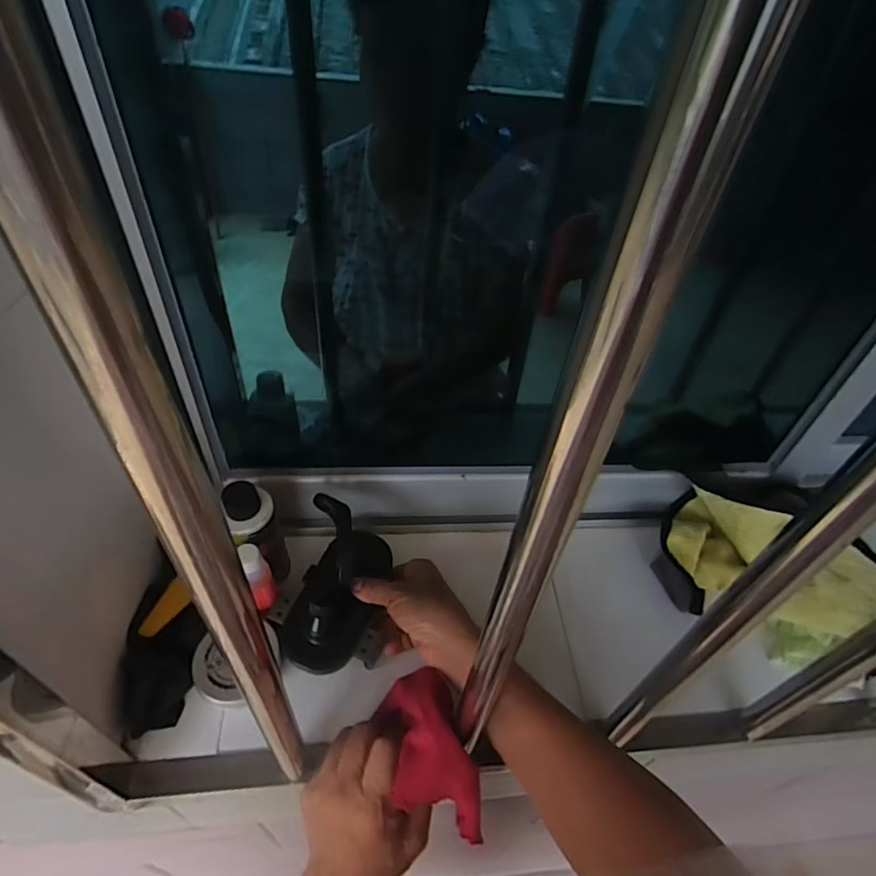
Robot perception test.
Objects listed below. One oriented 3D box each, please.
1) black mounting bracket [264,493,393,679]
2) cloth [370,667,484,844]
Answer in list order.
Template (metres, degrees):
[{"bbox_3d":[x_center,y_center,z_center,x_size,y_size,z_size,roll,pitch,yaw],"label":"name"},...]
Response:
[{"bbox_3d":[-0.093,0.113,0.433,0.098,0.082,0.135,5,44,-1],"label":"black mounting bracket"},{"bbox_3d":[-0.007,0.225,0.349,0.053,0.065,0.102,-10,46,-17],"label":"cloth"}]

